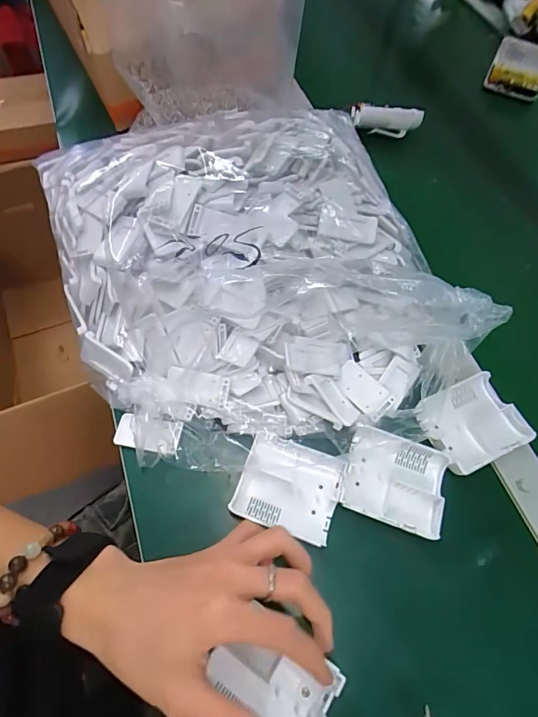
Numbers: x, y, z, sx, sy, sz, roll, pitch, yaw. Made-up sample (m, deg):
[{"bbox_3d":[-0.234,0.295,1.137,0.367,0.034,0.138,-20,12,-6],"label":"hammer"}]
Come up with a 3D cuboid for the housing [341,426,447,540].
[{"bbox_3d":[0.101,0.100,0.330,0.077,0.022,0.067,17,64,6],"label":"housing"}]

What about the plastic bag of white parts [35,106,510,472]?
[{"bbox_3d":[-0.022,-0.094,0.376,0.325,0.085,0.352,-14,65,-10],"label":"plastic bag of white parts"}]

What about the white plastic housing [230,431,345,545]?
[{"bbox_3d":[0.016,0.102,0.324,0.077,0.021,0.067,18,64,6],"label":"white plastic housing"}]

